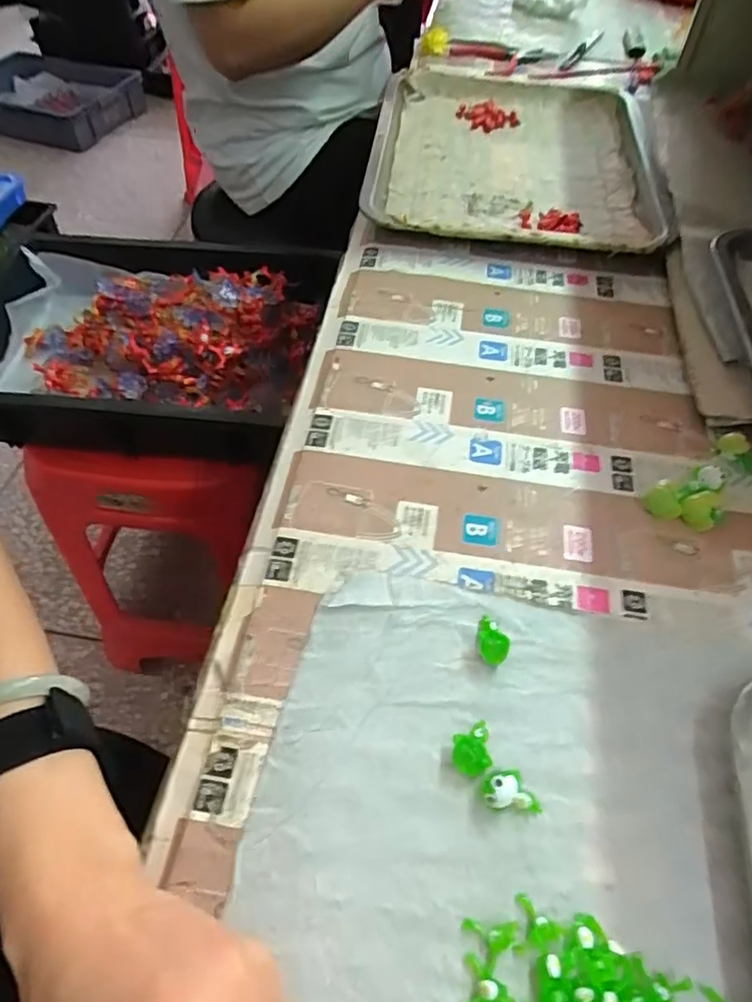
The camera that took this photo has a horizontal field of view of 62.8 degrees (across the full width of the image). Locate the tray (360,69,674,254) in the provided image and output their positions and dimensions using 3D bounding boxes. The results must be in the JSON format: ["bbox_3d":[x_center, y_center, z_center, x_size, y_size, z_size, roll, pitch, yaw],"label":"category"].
[{"bbox_3d":[0.130,-0.332,0.575,0.256,0.030,0.331,5,54,4],"label":"tray"}]

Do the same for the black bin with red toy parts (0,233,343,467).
[{"bbox_3d":[-0.293,-0.202,0.769,0.438,0.086,0.323,7,54,5],"label":"black bin with red toy parts"}]

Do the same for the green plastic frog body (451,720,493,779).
[{"bbox_3d":[0.043,0.111,0.276,0.017,0.009,0.022,1,54,1],"label":"green plastic frog body"}]

